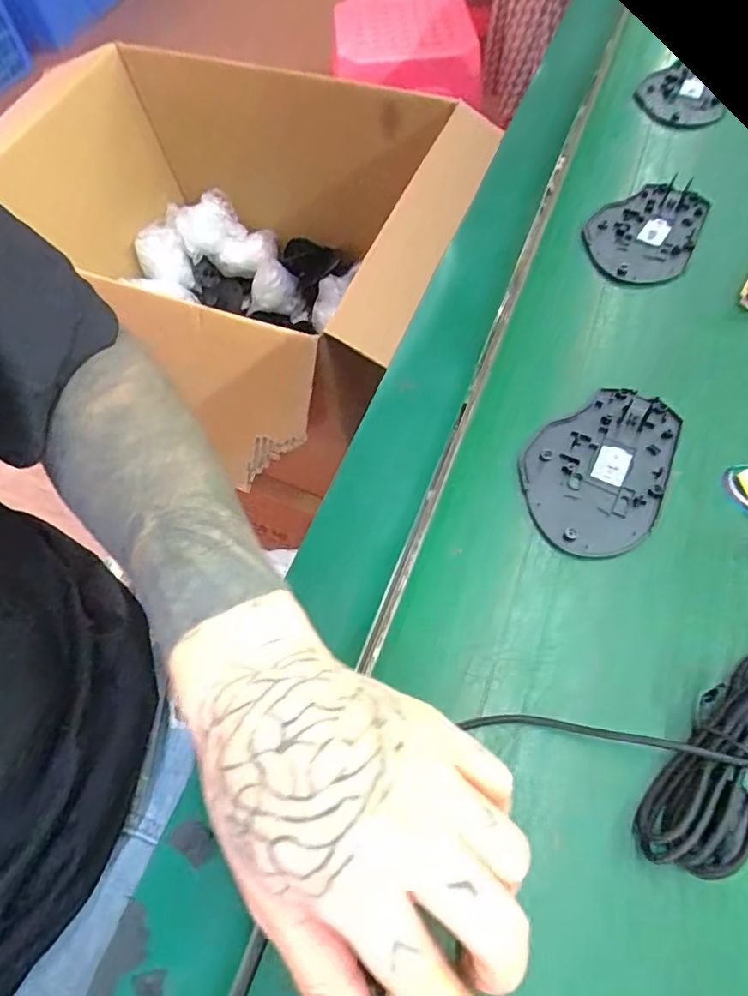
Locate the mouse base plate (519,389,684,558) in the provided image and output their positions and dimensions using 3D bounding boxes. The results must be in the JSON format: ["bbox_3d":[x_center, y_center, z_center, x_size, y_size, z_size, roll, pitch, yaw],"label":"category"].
[{"bbox_3d":[0.124,-0.018,0.310,0.071,0.006,0.107,31,67,18],"label":"mouse base plate"}]

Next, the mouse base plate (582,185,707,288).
[{"bbox_3d":[0.191,-0.189,0.404,0.072,0.011,0.104,24,65,15],"label":"mouse base plate"}]

